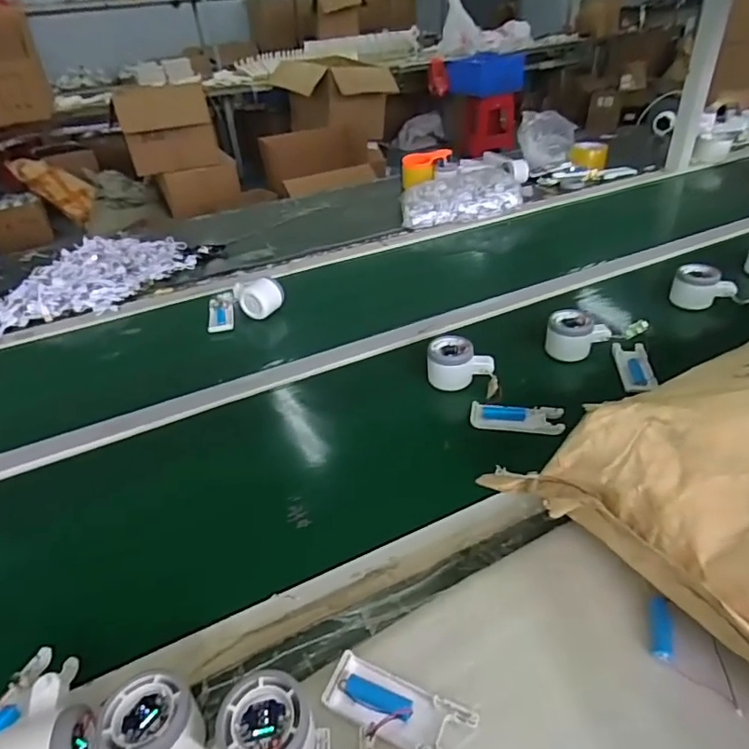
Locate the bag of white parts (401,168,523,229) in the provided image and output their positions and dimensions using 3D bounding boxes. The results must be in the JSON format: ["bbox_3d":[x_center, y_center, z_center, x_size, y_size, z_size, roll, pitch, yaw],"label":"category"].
[{"bbox_3d":[0.183,-0.406,1.206,0.265,0.074,0.176,-9,36,-6],"label":"bag of white parts"}]

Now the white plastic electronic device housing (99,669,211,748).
[{"bbox_3d":[-0.142,0.246,0.349,0.058,0.049,0.082,-24,40,-25],"label":"white plastic electronic device housing"}]

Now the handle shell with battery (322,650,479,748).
[{"bbox_3d":[0.016,0.234,0.369,0.103,0.017,0.043,13,39,23],"label":"handle shell with battery"}]

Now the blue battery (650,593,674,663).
[{"bbox_3d":[0.223,0.198,0.411,0.014,0.014,0.047,9,38,18],"label":"blue battery"}]

